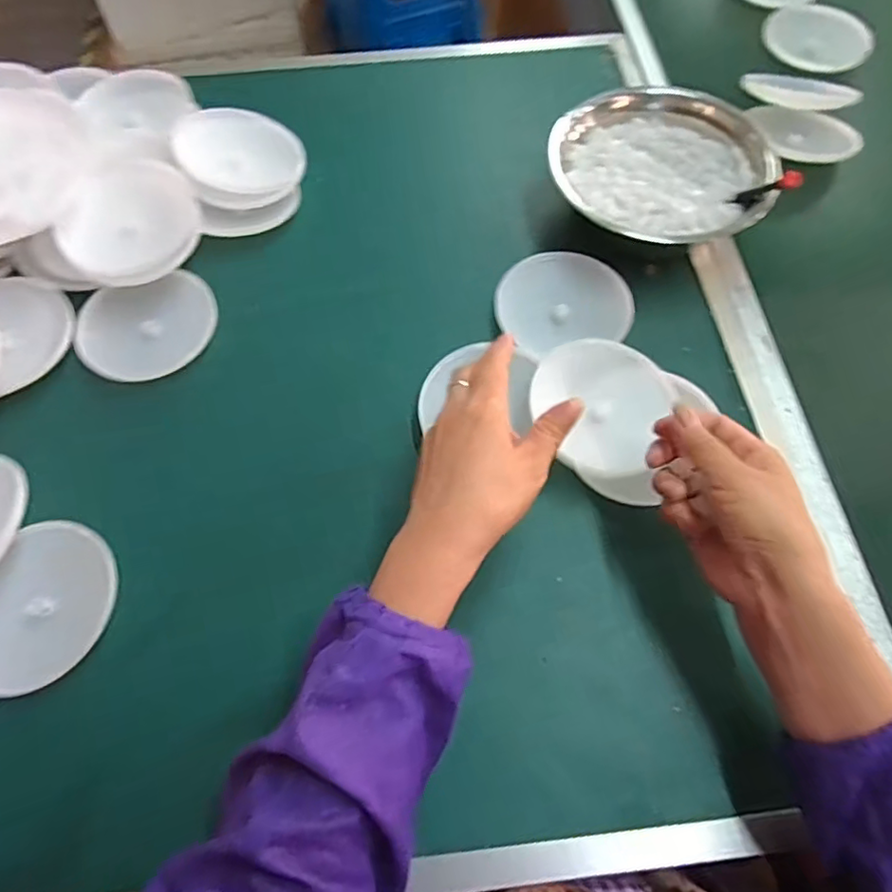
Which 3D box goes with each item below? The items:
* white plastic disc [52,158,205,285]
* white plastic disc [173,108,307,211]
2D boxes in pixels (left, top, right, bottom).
[{"bbox_3d":[-0.270,-0.195,0.510,0.107,0.010,0.112,2,80,-11],"label":"white plastic disc"},{"bbox_3d":[-0.196,-0.273,0.561,0.112,0.017,0.106,4,77,-16],"label":"white plastic disc"}]

